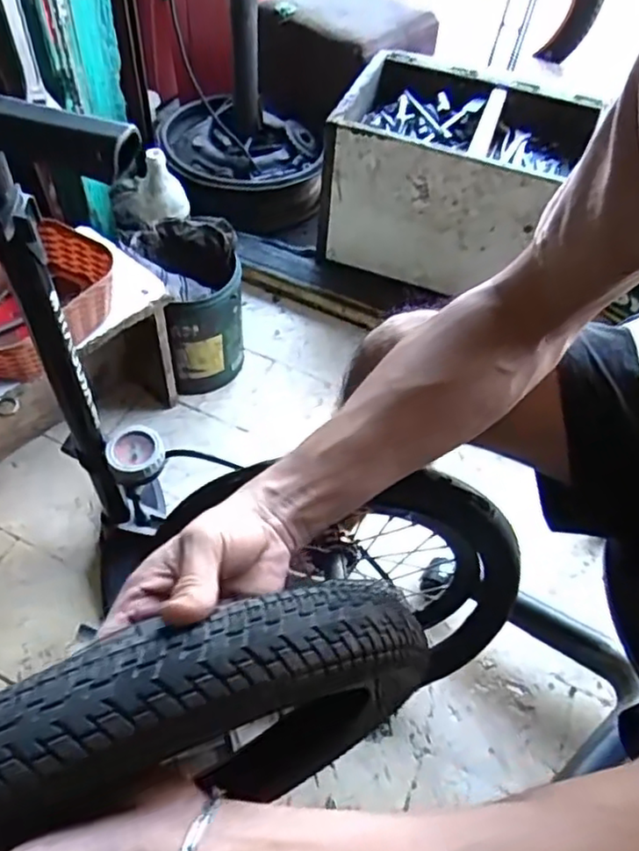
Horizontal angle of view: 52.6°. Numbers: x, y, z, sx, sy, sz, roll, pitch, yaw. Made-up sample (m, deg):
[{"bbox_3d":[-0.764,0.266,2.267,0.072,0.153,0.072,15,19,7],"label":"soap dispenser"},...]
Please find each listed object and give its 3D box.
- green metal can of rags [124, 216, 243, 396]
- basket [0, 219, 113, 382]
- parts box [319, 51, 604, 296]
[{"bbox_3d":[-0.198,-0.185,1.034,0.147,0.228,0.163,-24,59,-21],"label":"green metal can of rags"},{"bbox_3d":[-0.357,-0.150,0.785,0.158,0.079,0.212,28,57,15],"label":"basket"},{"bbox_3d":[0.242,-0.436,1.156,0.391,0.255,0.298,20,56,11],"label":"parts box"}]

